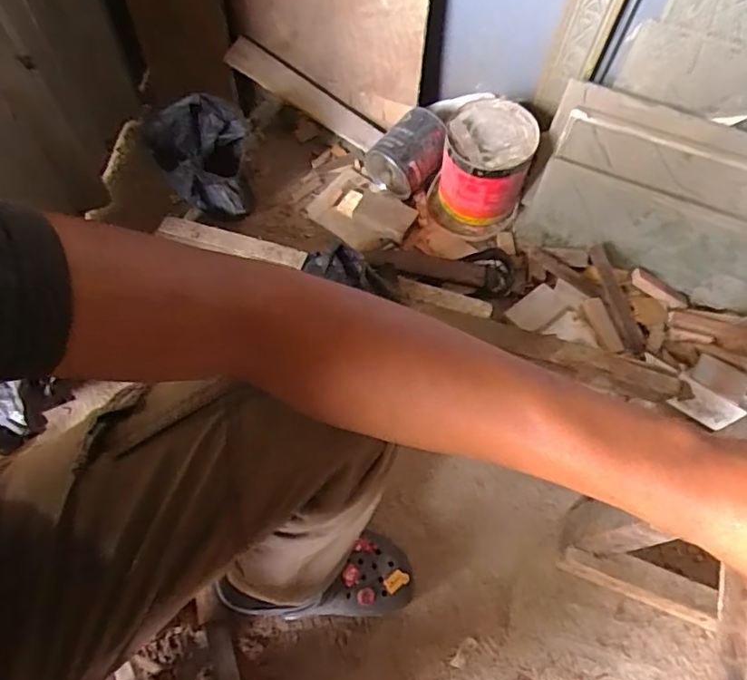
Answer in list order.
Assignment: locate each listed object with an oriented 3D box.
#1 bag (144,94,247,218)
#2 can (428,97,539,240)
[{"bbox_3d":[-0.265,-0.276,0.866,0.147,0.134,0.130,-13,66,-8],"label":"bag"},{"bbox_3d":[0.196,-0.301,0.989,0.157,0.158,0.182,23,66,9],"label":"can"}]

